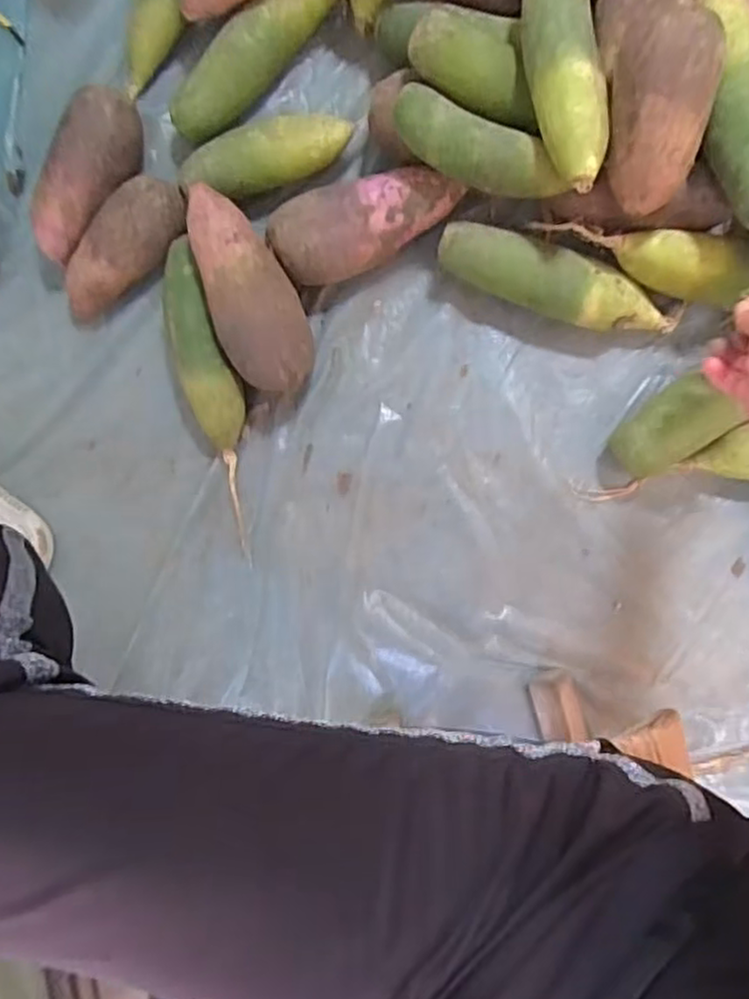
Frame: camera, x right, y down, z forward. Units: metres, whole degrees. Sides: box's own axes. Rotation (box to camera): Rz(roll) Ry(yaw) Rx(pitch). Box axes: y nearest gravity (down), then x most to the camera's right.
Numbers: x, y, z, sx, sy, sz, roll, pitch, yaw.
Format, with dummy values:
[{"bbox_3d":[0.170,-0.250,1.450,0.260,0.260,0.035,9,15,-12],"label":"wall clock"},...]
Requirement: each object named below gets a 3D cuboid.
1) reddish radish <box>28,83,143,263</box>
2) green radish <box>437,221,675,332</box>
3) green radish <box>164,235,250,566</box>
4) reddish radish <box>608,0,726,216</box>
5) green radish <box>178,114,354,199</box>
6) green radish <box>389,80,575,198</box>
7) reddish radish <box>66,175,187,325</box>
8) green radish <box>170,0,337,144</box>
[{"bbox_3d":[-0.258,-0.289,0.632,0.056,0.069,0.150,28,92,2],"label":"reddish radish"},{"bbox_3d":[0.156,-0.188,0.616,0.209,0.058,0.051,21,92,3],"label":"green radish"},{"bbox_3d":[-0.145,-0.091,0.636,0.054,0.054,0.274,-18,90,3],"label":"green radish"},{"bbox_3d":[0.212,-0.290,0.524,0.066,0.064,0.131,11,132,22],"label":"reddish radish"},{"bbox_3d":[-0.097,-0.304,0.629,0.157,0.056,0.050,-23,89,3],"label":"green radish"},{"bbox_3d":[0.085,-0.280,0.567,0.149,0.055,0.047,22,92,3],"label":"green radish"},{"bbox_3d":[-0.227,-0.222,0.633,0.069,0.061,0.146,34,92,2],"label":"reddish radish"},{"bbox_3d":[-0.103,-0.405,0.628,0.052,0.054,0.206,42,92,2],"label":"green radish"}]

